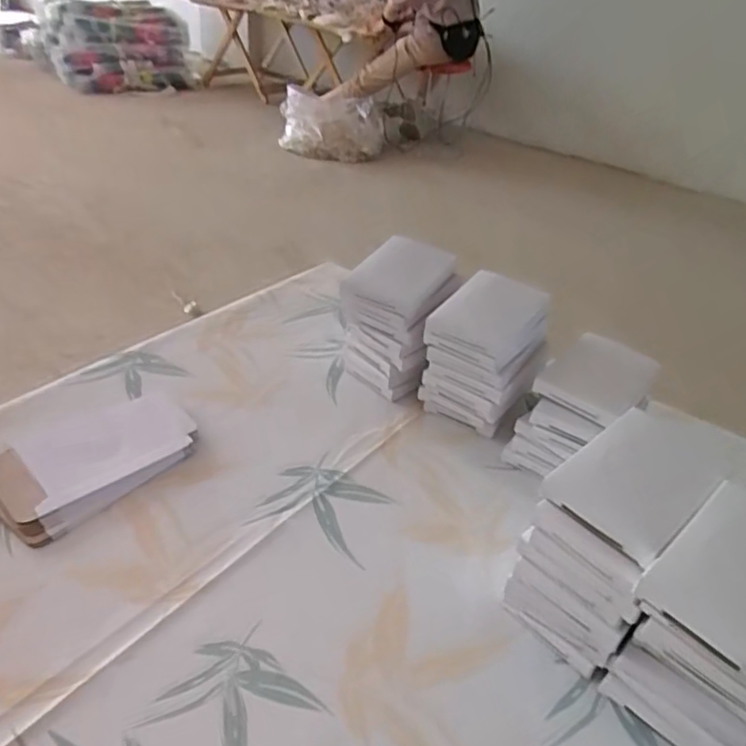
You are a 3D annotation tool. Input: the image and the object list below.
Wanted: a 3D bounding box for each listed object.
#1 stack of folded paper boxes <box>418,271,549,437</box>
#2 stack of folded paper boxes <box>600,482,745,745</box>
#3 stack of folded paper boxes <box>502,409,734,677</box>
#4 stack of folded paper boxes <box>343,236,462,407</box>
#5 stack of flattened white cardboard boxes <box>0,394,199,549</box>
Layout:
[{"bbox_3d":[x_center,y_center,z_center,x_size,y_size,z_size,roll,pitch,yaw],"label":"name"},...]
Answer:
[{"bbox_3d":[0.120,-0.010,0.687,0.101,0.152,0.126,26,39,25],"label":"stack of folded paper boxes"},{"bbox_3d":[0.231,0.181,0.425,0.124,0.154,0.094,-25,45,-37],"label":"stack of folded paper boxes"},{"bbox_3d":[0.176,0.132,0.482,0.123,0.159,0.093,-25,46,-37],"label":"stack of folded paper boxes"},{"bbox_3d":[0.024,-0.054,0.733,0.112,0.158,0.112,22,38,21],"label":"stack of folded paper boxes"},{"bbox_3d":[-0.269,0.083,0.615,0.118,0.015,0.197,27,40,26],"label":"stack of flattened white cardboard boxes"}]

